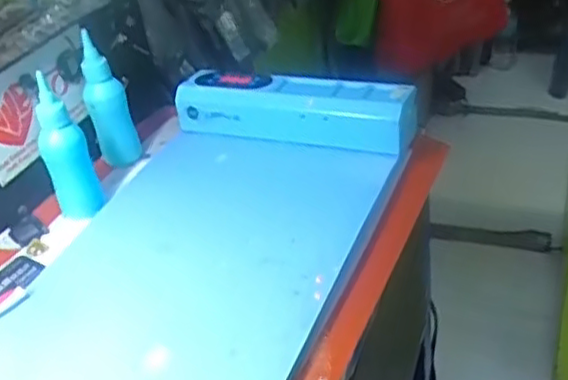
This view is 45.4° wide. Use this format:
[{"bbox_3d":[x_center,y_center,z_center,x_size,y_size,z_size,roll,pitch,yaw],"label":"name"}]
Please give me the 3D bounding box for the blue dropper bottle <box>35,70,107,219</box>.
[{"bbox_3d":[-0.169,-0.029,0.526,0.034,0.113,0.027,-22,36,-17],"label":"blue dropper bottle"}]

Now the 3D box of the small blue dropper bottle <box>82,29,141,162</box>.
[{"bbox_3d":[-0.151,-0.076,0.585,0.028,0.114,0.028,20,44,36],"label":"small blue dropper bottle"}]

